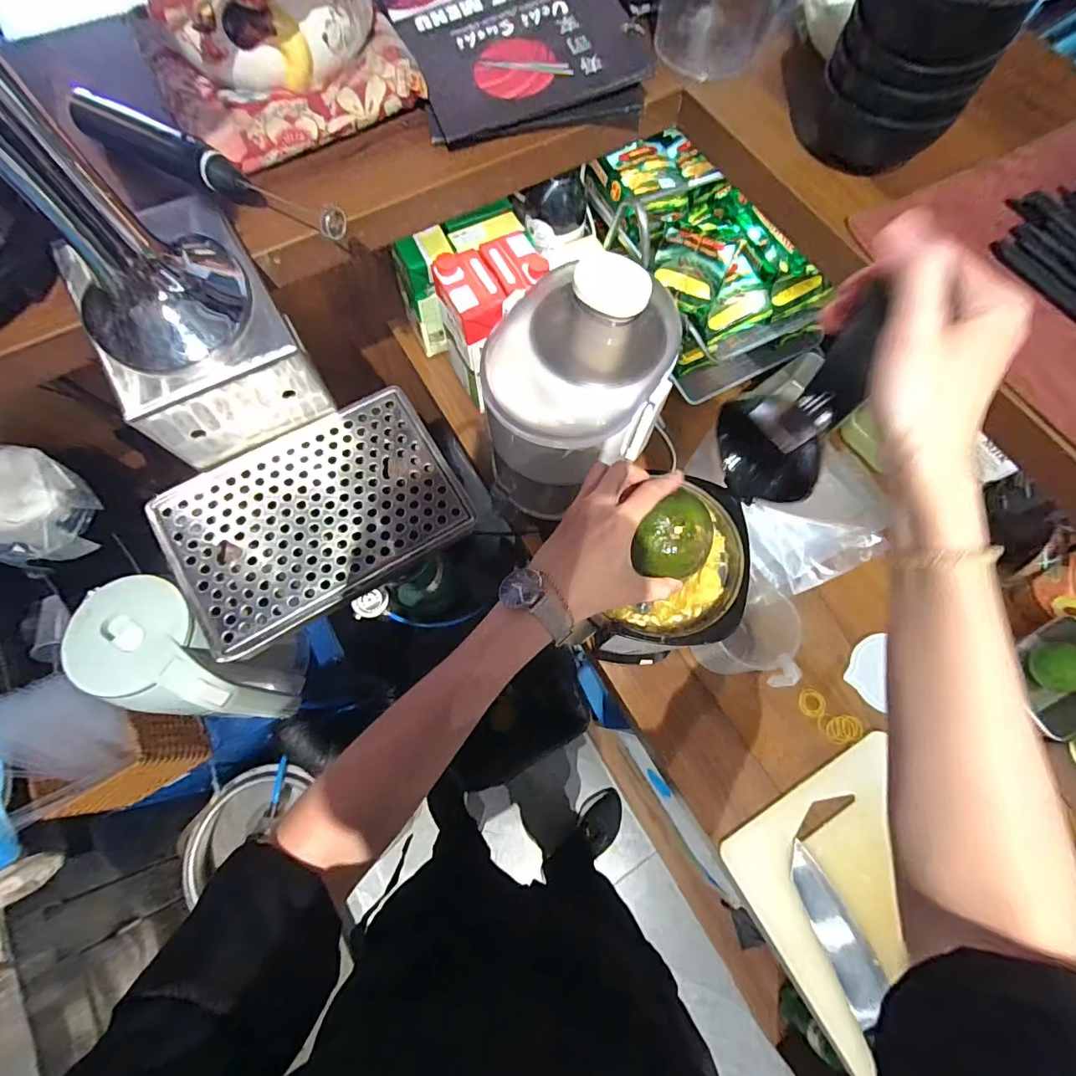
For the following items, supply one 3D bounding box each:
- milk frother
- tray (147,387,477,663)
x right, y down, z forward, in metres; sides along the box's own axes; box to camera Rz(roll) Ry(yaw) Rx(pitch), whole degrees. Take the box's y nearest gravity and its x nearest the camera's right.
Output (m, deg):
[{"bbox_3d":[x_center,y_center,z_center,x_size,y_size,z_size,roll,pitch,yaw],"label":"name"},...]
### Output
[{"bbox_3d":[-0.250,-0.288,0.389,0.245,0.043,0.046,26,72,8],"label":"milk frother"},{"bbox_3d":[-0.190,-0.022,0.423,0.233,0.028,0.154,-30,74,-11],"label":"tray"}]

